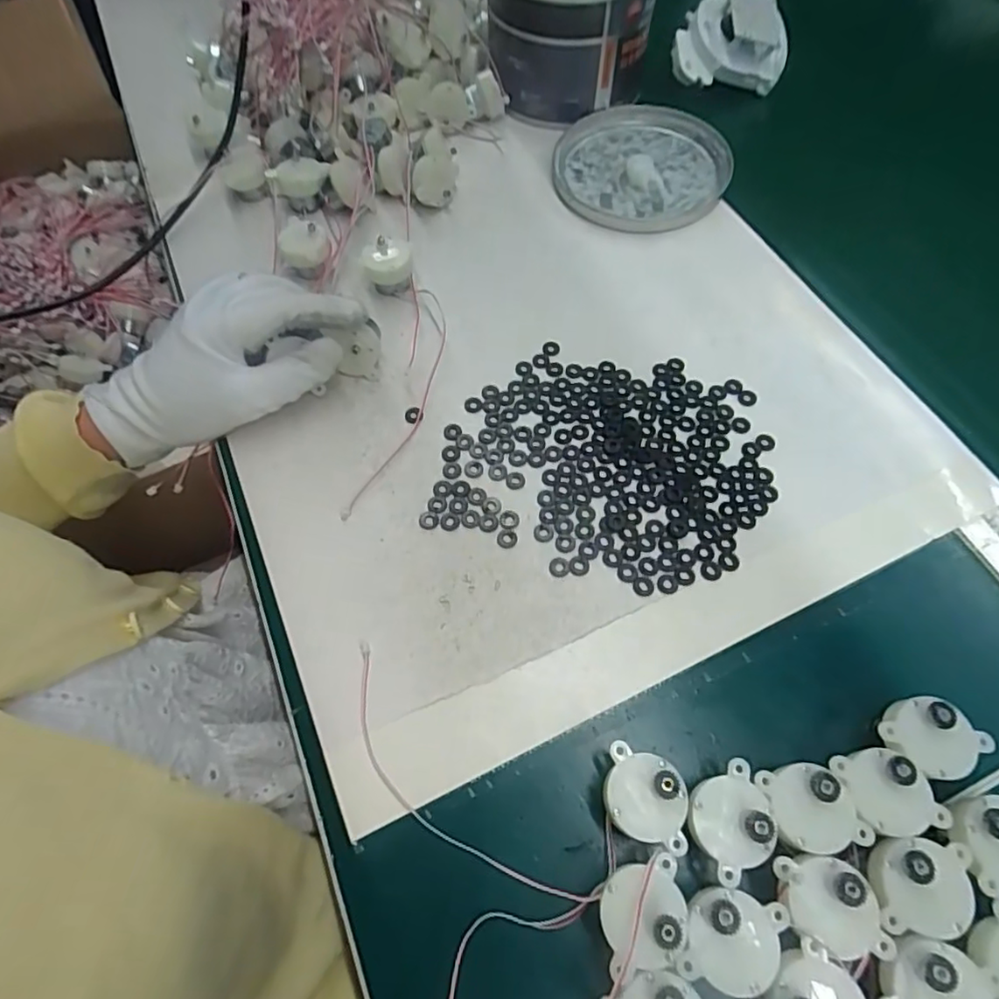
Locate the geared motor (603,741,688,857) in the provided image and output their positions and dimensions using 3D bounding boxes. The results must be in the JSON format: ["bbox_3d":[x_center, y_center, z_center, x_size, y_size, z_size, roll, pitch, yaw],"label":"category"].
[{"bbox_3d":[0.060,0.124,0.244,0.038,0.031,0.032,17,65,10],"label":"geared motor"}]

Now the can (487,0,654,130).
[{"bbox_3d":[0.053,-0.383,0.457,0.126,0.111,0.130,-1,63,1],"label":"can"}]

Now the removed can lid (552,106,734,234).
[{"bbox_3d":[0.109,-0.255,0.450,0.127,0.016,0.133,-1,63,1],"label":"removed can lid"}]

